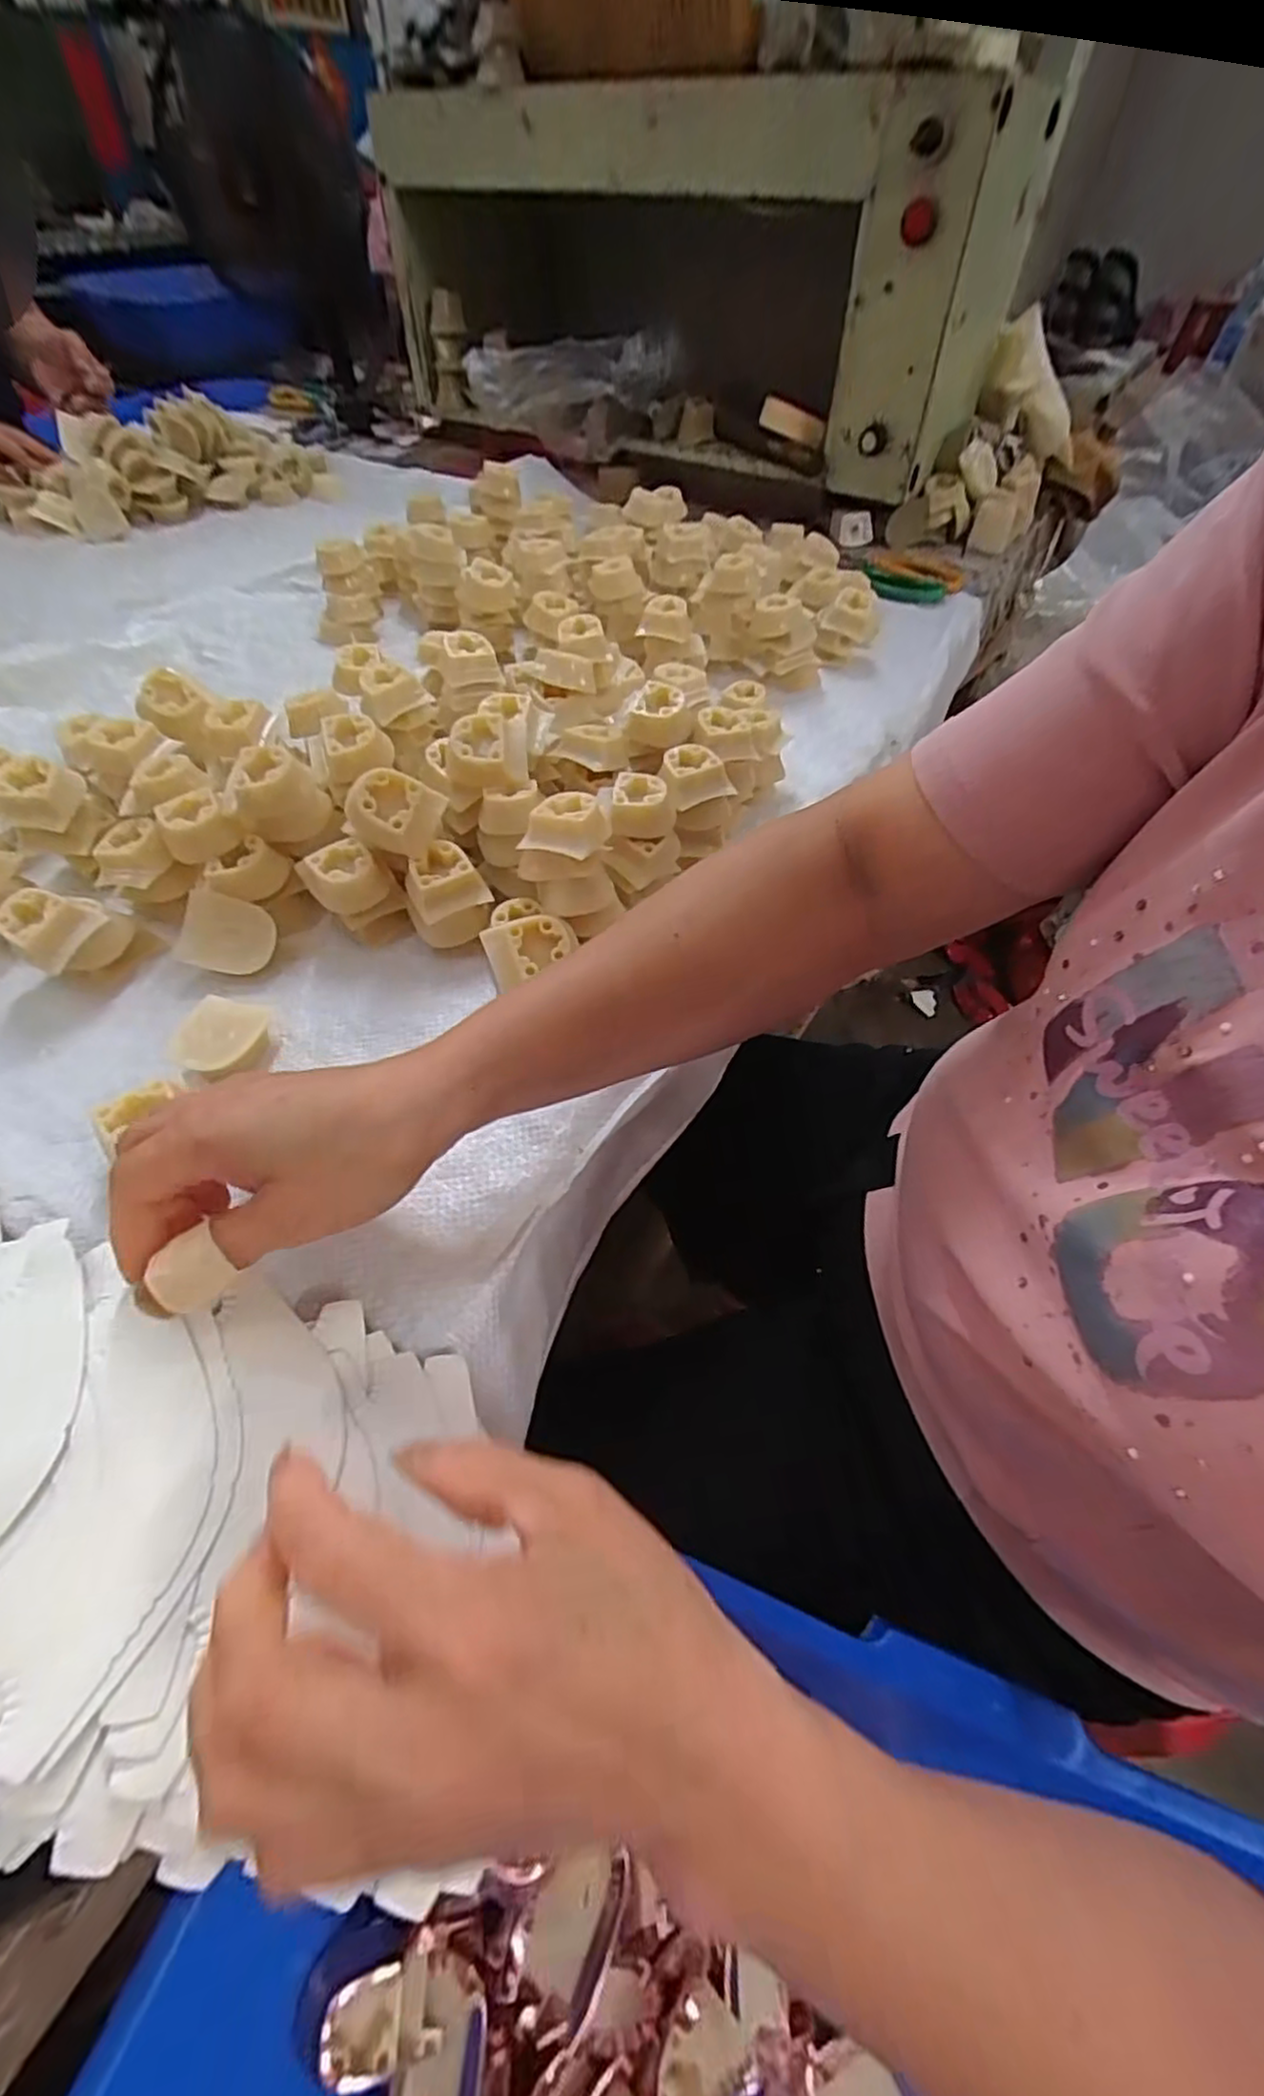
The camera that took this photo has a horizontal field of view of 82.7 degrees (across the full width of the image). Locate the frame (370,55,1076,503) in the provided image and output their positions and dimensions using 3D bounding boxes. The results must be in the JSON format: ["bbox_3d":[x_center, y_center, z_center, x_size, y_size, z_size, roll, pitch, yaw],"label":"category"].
[{"bbox_3d":[0.057,-0.906,0.847,0.722,0.280,0.352,21,53,15],"label":"frame"}]

